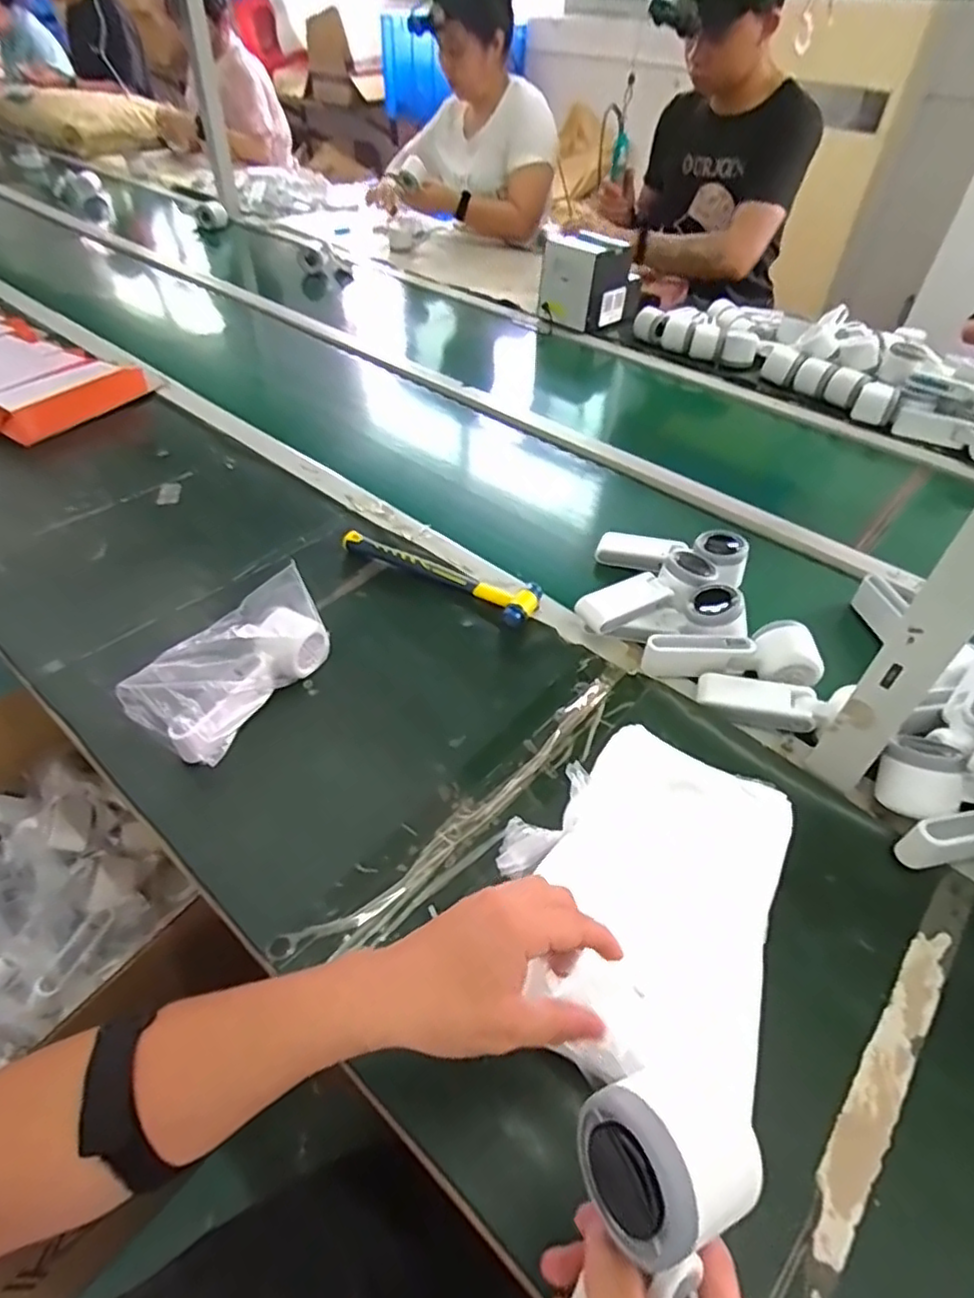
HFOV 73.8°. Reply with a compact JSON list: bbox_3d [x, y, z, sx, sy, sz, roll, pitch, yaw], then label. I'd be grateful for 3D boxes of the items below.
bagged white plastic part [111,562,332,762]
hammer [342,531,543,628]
[{"bbox_3d":[-0.224,0.012,0.590,0.072,0.084,0.188,23,49,18],"label":"bagged white plastic part"},{"bbox_3d":[-0.052,-0.091,0.738,0.241,0.027,0.059,25,50,20],"label":"hammer"}]

